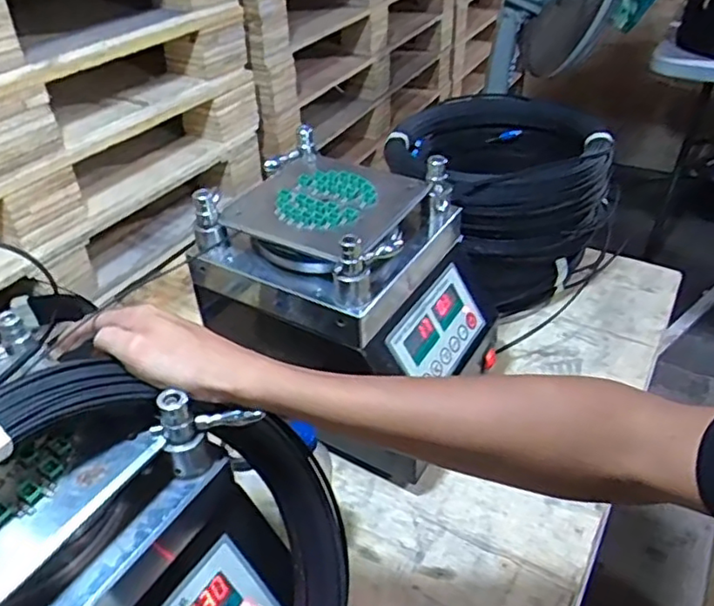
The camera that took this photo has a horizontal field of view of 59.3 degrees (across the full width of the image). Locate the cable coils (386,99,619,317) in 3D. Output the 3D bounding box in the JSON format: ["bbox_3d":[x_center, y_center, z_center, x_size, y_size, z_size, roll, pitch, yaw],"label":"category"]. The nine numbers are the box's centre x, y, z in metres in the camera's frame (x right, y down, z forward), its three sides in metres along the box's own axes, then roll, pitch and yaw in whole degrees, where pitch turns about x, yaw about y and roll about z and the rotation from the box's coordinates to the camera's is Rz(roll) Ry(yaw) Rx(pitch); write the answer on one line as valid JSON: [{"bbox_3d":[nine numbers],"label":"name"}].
[{"bbox_3d":[0.202,-0.176,0.968,0.323,0.194,0.351,-14,41,-14],"label":"cable coils"}]

